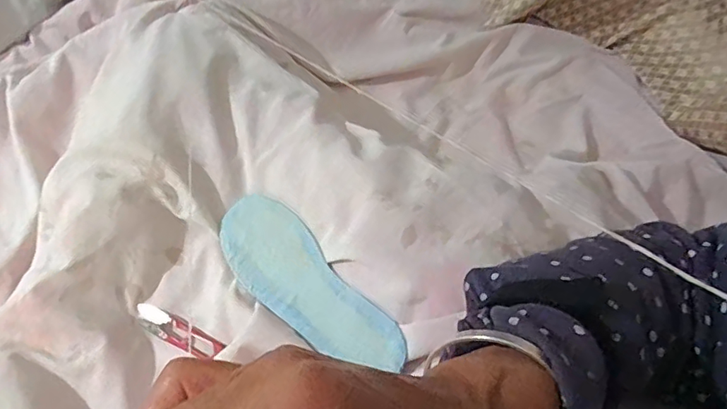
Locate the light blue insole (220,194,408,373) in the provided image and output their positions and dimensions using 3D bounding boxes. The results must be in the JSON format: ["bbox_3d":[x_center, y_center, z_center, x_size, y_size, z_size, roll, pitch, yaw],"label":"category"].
[{"bbox_3d":[-0.059,0.074,0.474,0.078,0.007,0.230,-40,61,-11],"label":"light blue insole"}]

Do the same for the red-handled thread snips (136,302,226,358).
[{"bbox_3d":[-0.175,0.120,0.477,0.096,0.016,0.023,24,51,14],"label":"red-handled thread snips"}]

